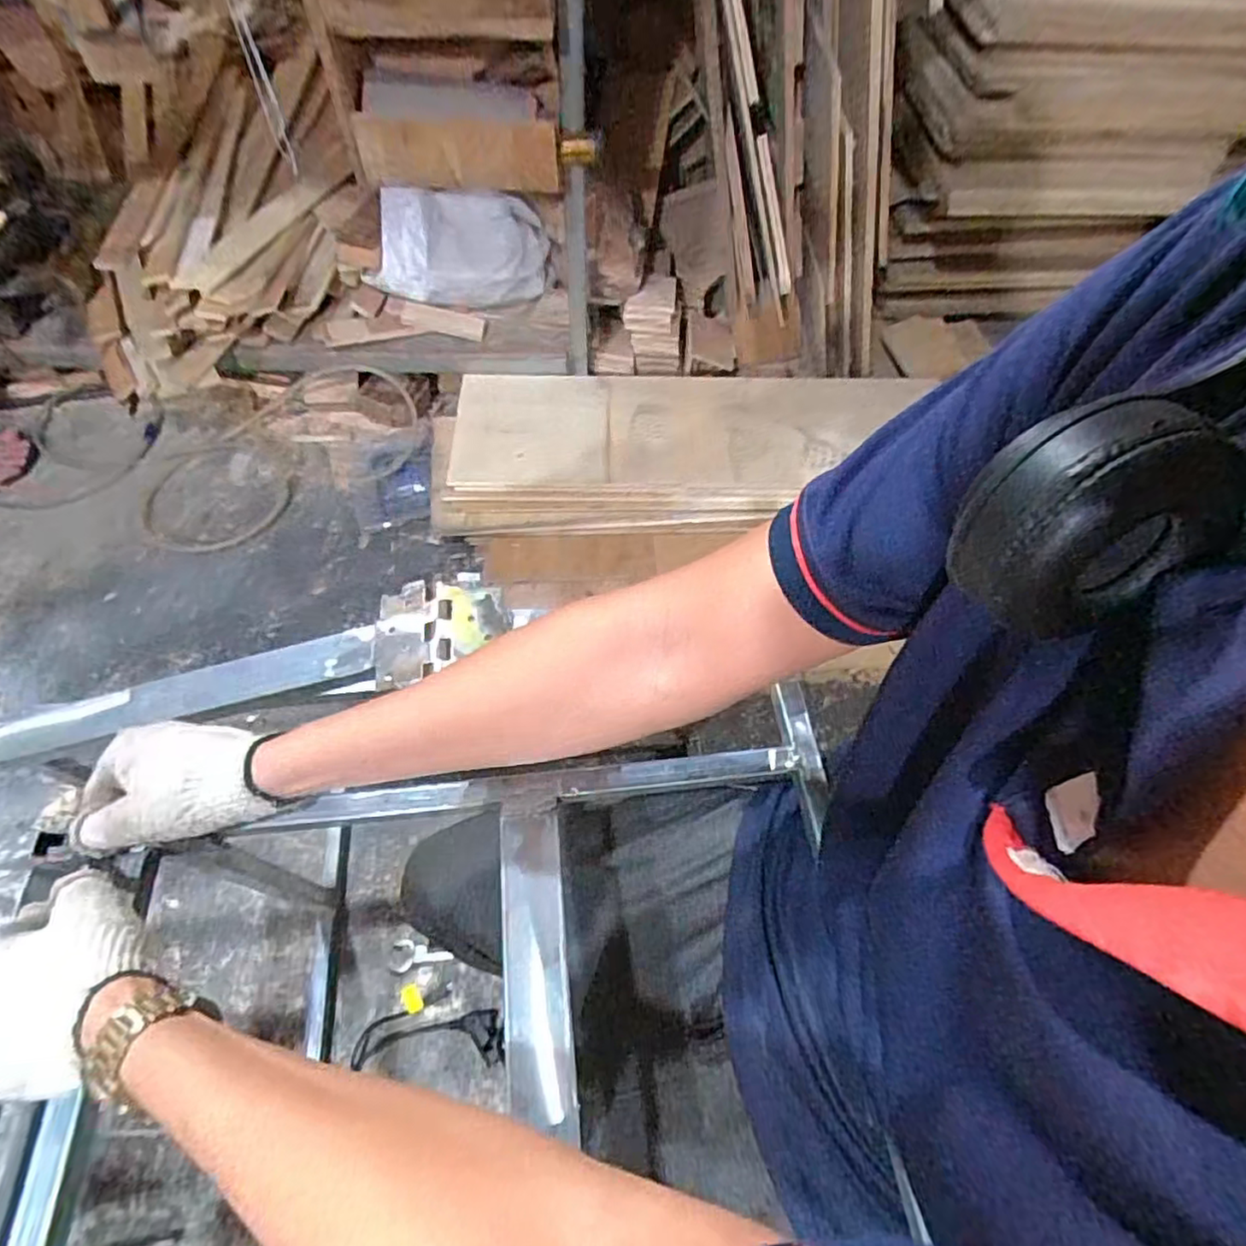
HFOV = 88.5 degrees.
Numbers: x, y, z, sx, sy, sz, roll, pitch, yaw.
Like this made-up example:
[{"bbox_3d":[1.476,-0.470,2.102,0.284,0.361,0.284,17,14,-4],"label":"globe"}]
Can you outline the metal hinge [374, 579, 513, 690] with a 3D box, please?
[{"bbox_3d":[-0.132,0.004,0.465,0.096,0.016,0.078,-8,59,-7],"label":"metal hinge"}]

